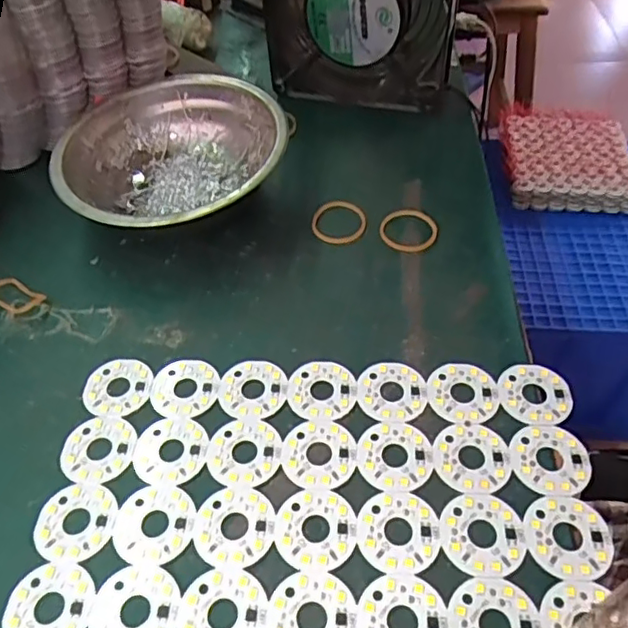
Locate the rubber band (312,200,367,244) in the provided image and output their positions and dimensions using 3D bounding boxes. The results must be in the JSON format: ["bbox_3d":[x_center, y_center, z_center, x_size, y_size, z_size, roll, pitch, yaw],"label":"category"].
[{"bbox_3d":[0.015,-0.053,0.334,0.030,0.007,0.031,-1,49,1],"label":"rubber band"}]

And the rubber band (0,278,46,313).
[{"bbox_3d":[-0.155,-0.009,0.305,0.030,0.005,0.017,19,53,18],"label":"rubber band"}]

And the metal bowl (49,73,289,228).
[{"bbox_3d":[-0.079,-0.083,0.338,0.122,0.046,0.120,-1,49,1],"label":"metal bowl"}]

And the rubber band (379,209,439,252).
[{"bbox_3d":[0.053,-0.047,0.327,0.032,0.005,0.031,11,50,11],"label":"rubber band"}]

